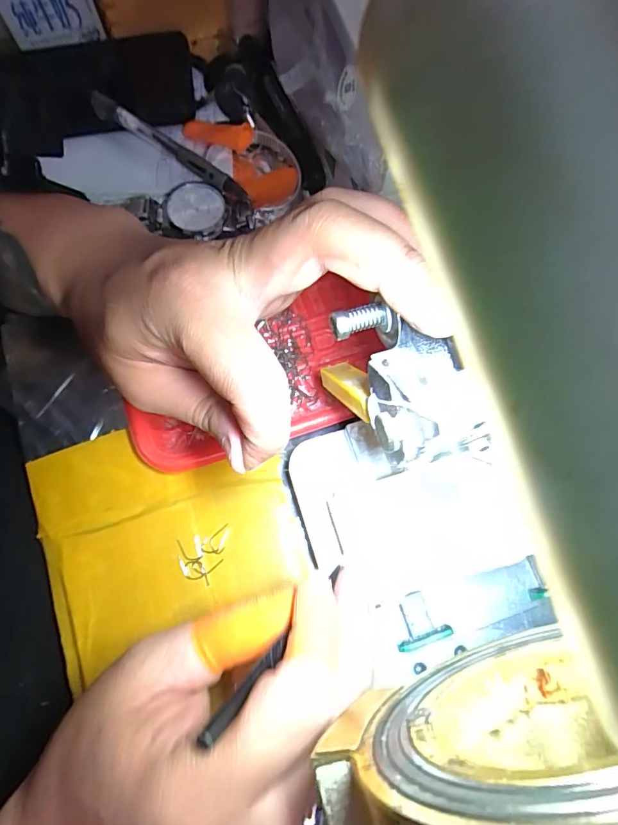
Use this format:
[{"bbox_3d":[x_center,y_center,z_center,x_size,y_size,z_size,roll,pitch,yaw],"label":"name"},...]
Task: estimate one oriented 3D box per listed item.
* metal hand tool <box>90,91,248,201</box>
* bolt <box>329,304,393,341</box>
[{"bbox_3d":[-0.099,-0.186,0.317,0.140,0.015,0.010,35,75,10],"label":"metal hand tool"},{"bbox_3d":[0.017,-0.029,0.148,0.020,0.008,0.007,-13,75,-5],"label":"bolt"}]

